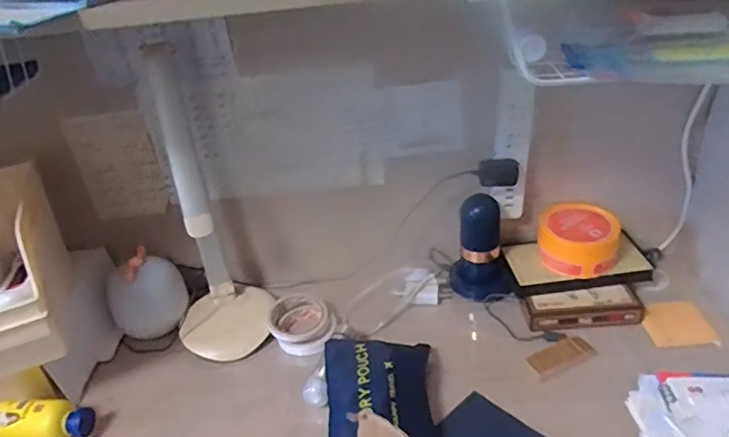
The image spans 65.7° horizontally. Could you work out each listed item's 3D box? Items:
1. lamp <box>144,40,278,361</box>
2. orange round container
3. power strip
[{"bbox_3d":[-0.243,-0.009,0.809,0.145,0.409,0.180,-19,33,-18],"label":"lamp"},{"bbox_3d":[0.323,0.030,0.853,0.117,0.068,0.102,5,33,19],"label":"orange round container"},{"bbox_3d":[0.210,-0.093,0.805,0.058,0.209,0.027,-13,32,-8],"label":"power strip"}]

